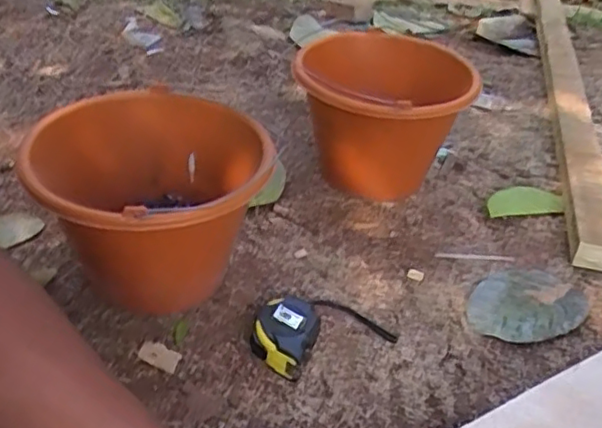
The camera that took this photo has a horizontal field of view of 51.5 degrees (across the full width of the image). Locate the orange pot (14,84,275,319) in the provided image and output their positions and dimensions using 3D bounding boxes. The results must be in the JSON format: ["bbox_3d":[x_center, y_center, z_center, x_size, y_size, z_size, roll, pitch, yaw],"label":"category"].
[{"bbox_3d":[-0.160,-0.007,0.679,0.233,0.177,0.248,3,38,-3],"label":"orange pot"}]

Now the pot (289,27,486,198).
[{"bbox_3d":[0.103,-0.132,0.880,0.234,0.178,0.212,15,39,12],"label":"pot"}]

